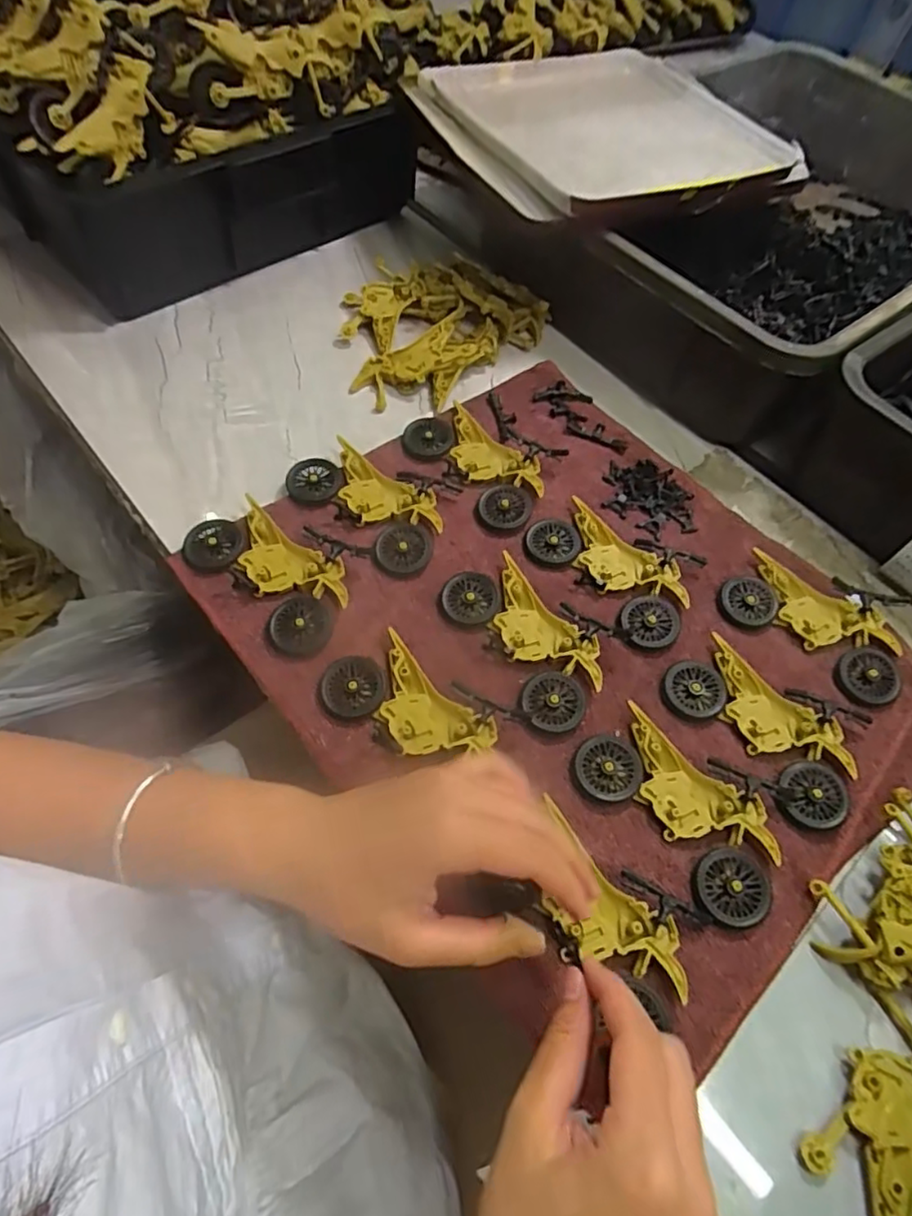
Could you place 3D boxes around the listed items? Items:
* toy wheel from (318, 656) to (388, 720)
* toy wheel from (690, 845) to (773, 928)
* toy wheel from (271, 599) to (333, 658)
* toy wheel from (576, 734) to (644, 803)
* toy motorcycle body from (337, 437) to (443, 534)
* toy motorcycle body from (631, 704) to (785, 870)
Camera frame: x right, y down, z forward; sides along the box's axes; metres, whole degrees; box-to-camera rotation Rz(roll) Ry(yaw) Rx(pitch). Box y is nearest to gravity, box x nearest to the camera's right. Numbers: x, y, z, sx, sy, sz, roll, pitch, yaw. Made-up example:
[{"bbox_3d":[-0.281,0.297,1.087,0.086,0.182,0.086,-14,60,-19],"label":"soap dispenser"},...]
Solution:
[{"bbox_3d":[-0.059,0.045,0.360,0.036,0.006,0.035,2,59,-3],"label":"toy wheel"},{"bbox_3d":[0.141,0.143,0.320,0.038,0.008,0.035,2,59,-3],"label":"toy wheel"},{"bbox_3d":[-0.093,0.012,0.376,0.035,0.008,0.036,2,59,-3],"label":"toy wheel"},{"bbox_3d":[0.085,0.089,0.349,0.035,0.007,0.035,2,59,-3],"label":"toy wheel"},{"bbox_3d":[-0.054,-0.077,0.436,0.097,0.012,0.046,31,62,14],"label":"toy motorcycle body"},{"bbox_3d":[0.127,0.103,0.341,0.097,0.009,0.046,39,64,17],"label":"toy motorcycle body"}]

